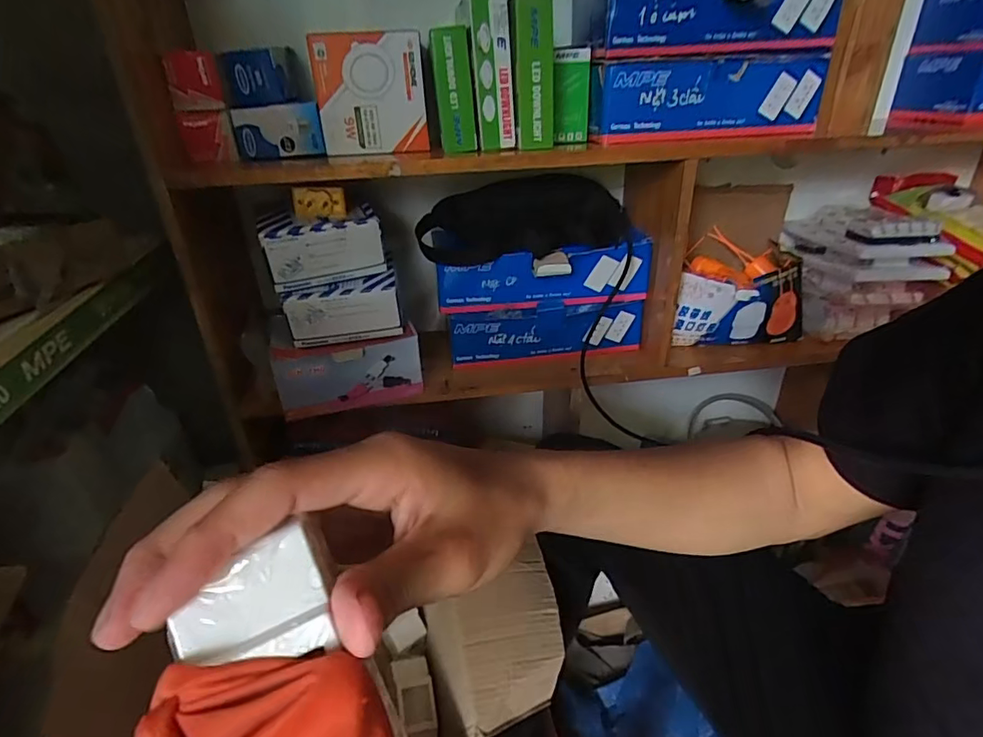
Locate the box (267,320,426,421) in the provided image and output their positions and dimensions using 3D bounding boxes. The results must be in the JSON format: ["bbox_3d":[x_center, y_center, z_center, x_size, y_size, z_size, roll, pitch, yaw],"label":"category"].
[{"bbox_3d":[-0.182,0.004,0.682,0.176,0.086,0.051,-11,30,-15],"label":"box"}]

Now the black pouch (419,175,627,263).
[{"bbox_3d":[0.045,-0.202,0.708,0.286,0.093,0.094,-1,29,1],"label":"black pouch"}]

